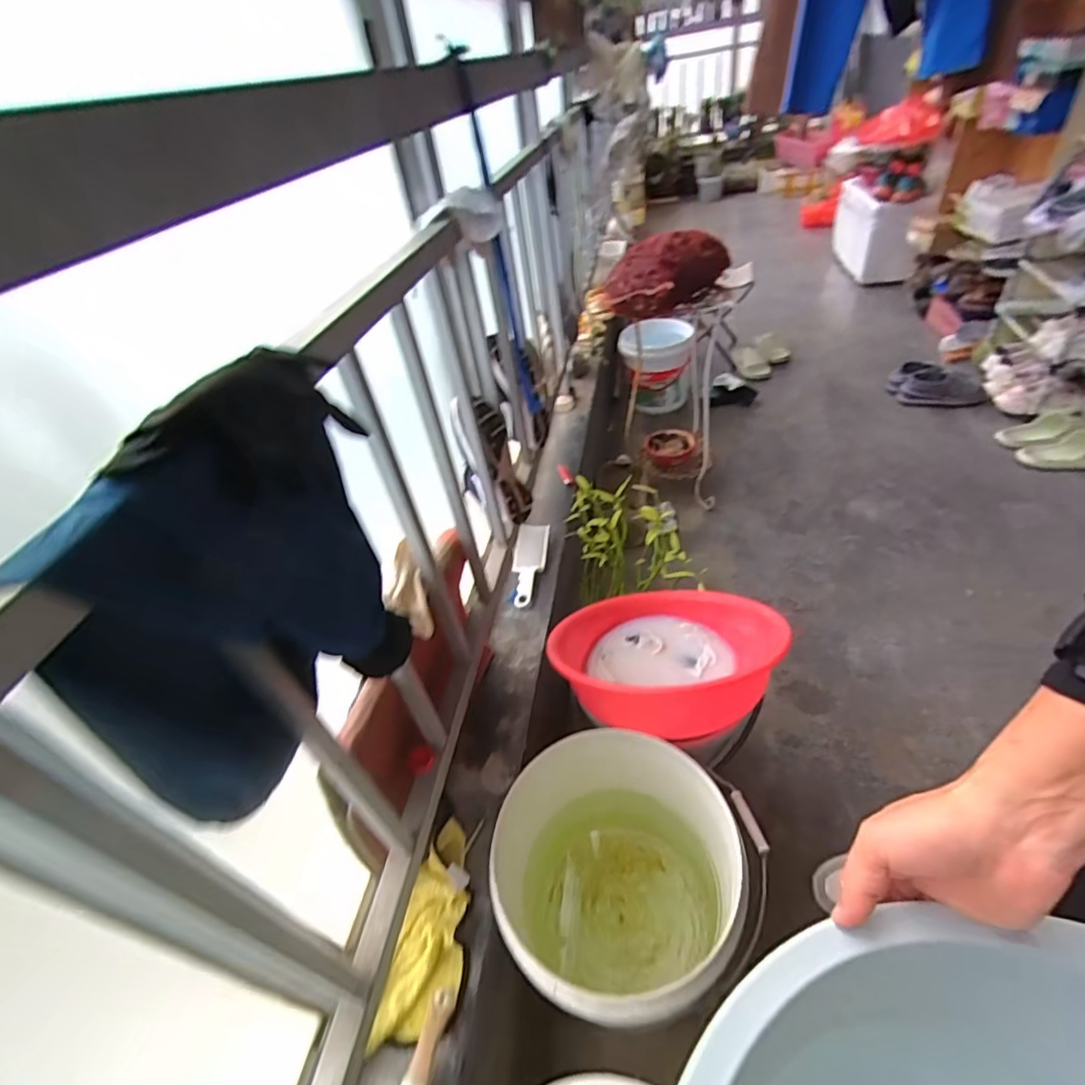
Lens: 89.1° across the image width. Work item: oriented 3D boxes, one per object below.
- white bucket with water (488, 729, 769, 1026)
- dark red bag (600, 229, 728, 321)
[{"bbox_3d":[0.117,0.472,0.772,0.335,0.323,0.314,-6,41,5],"label":"white bucket with water"},{"bbox_3d":[0.289,-0.632,1.280,0.164,0.151,0.293,18,48,29],"label":"dark red bag"}]

